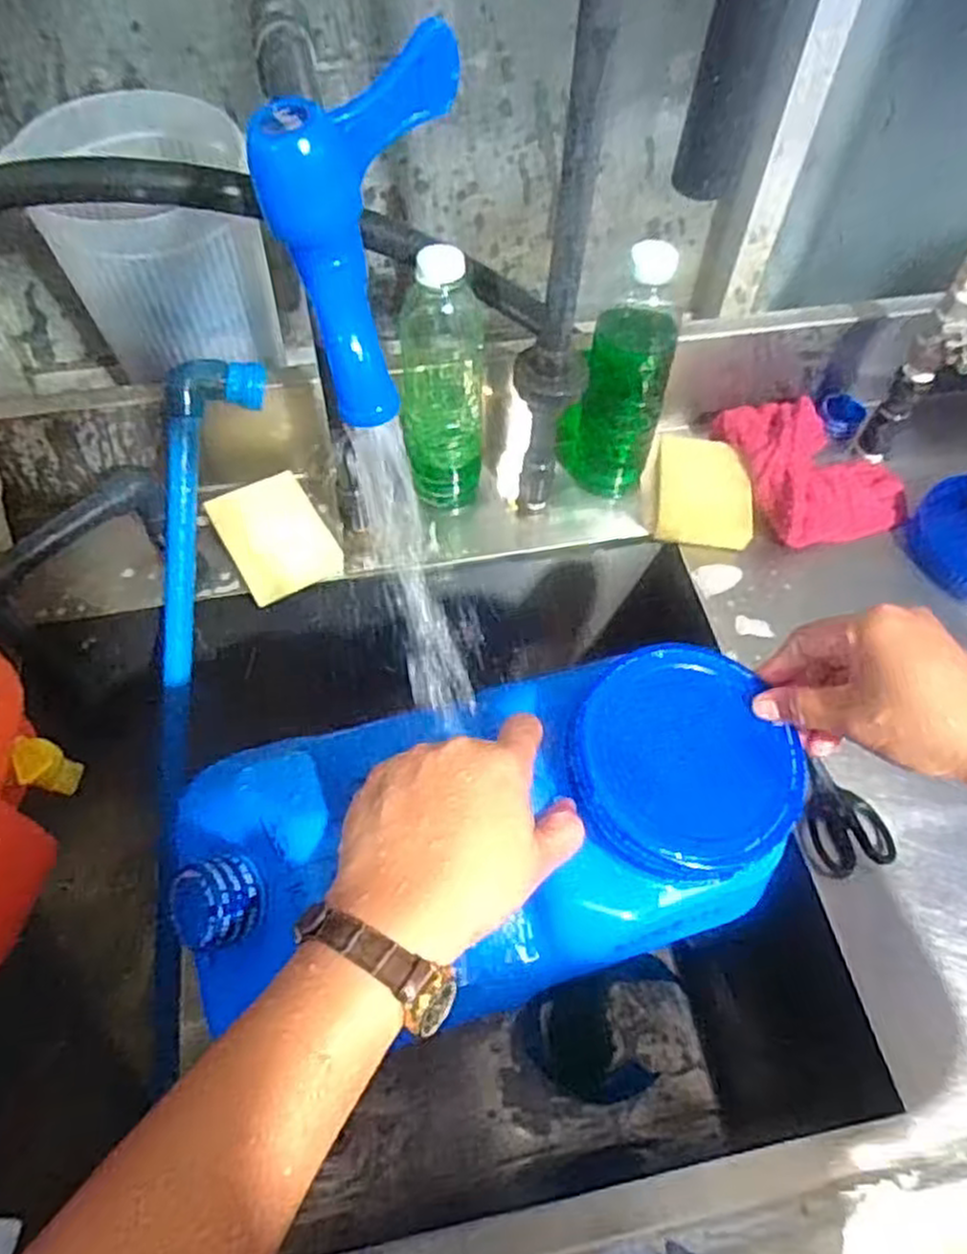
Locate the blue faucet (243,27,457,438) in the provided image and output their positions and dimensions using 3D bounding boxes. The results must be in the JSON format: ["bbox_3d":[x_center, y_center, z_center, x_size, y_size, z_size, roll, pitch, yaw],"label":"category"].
[{"bbox_3d":[-0.040,-0.117,0.233,0.050,0.108,0.035,9,29,4],"label":"blue faucet"}]

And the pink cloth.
[{"bbox_3d":[0.288,-0.142,0.670,0.135,0.055,0.146,-16,59,-12],"label":"pink cloth"}]

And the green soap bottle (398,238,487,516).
[{"bbox_3d":[-0.032,-0.182,0.596,0.062,0.216,0.062,-4,57,-4],"label":"green soap bottle"}]

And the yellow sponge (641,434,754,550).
[{"bbox_3d":[0.185,-0.117,0.671,0.085,0.030,0.115,2,57,-1],"label":"yellow sponge"}]

